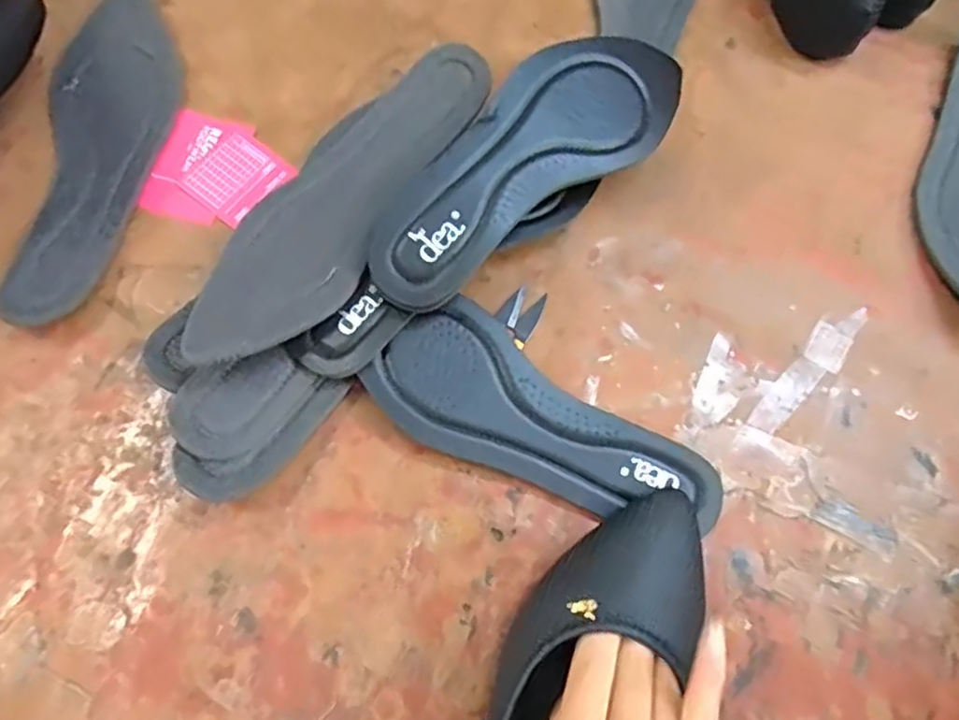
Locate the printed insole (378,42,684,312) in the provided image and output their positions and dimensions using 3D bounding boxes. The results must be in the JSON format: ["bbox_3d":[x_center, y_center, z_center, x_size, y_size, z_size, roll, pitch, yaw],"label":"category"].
[{"bbox_3d":[0.029,-0.121,0.391,0.232,0.023,0.079,-38,92,-17],"label":"printed insole"}]

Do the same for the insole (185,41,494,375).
[{"bbox_3d":[-0.080,-0.094,0.380,0.073,0.019,0.234,28,71,14],"label":"insole"}]

